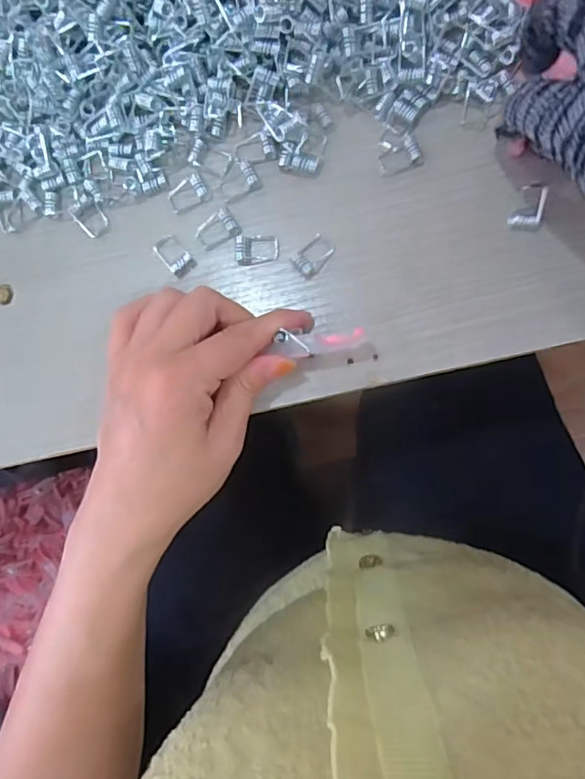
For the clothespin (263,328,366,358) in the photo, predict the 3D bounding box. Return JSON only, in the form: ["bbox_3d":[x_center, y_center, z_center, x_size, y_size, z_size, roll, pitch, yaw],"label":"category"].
[{"bbox_3d":[0.013,-0.023,0.275,0.046,0.007,0.012,-7,90,-4],"label":"clothespin"}]

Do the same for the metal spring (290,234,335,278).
[{"bbox_3d":[0.011,-0.073,0.296,0.015,0.004,0.022,43,91,6],"label":"metal spring"}]

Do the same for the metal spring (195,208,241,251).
[{"bbox_3d":[-0.041,-0.087,0.300,0.022,0.004,0.017,-35,84,2],"label":"metal spring"}]

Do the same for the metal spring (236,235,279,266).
[{"bbox_3d":[-0.019,-0.076,0.298,0.024,0.004,0.016,-3,86,5],"label":"metal spring"}]

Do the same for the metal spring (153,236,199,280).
[{"bbox_3d":[-0.065,-0.074,0.301,0.014,0.007,0.025,-44,84,1],"label":"metal spring"}]

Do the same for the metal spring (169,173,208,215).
[{"bbox_3d":[-0.058,-0.108,0.302,0.022,0.004,0.015,-38,84,2],"label":"metal spring"}]

